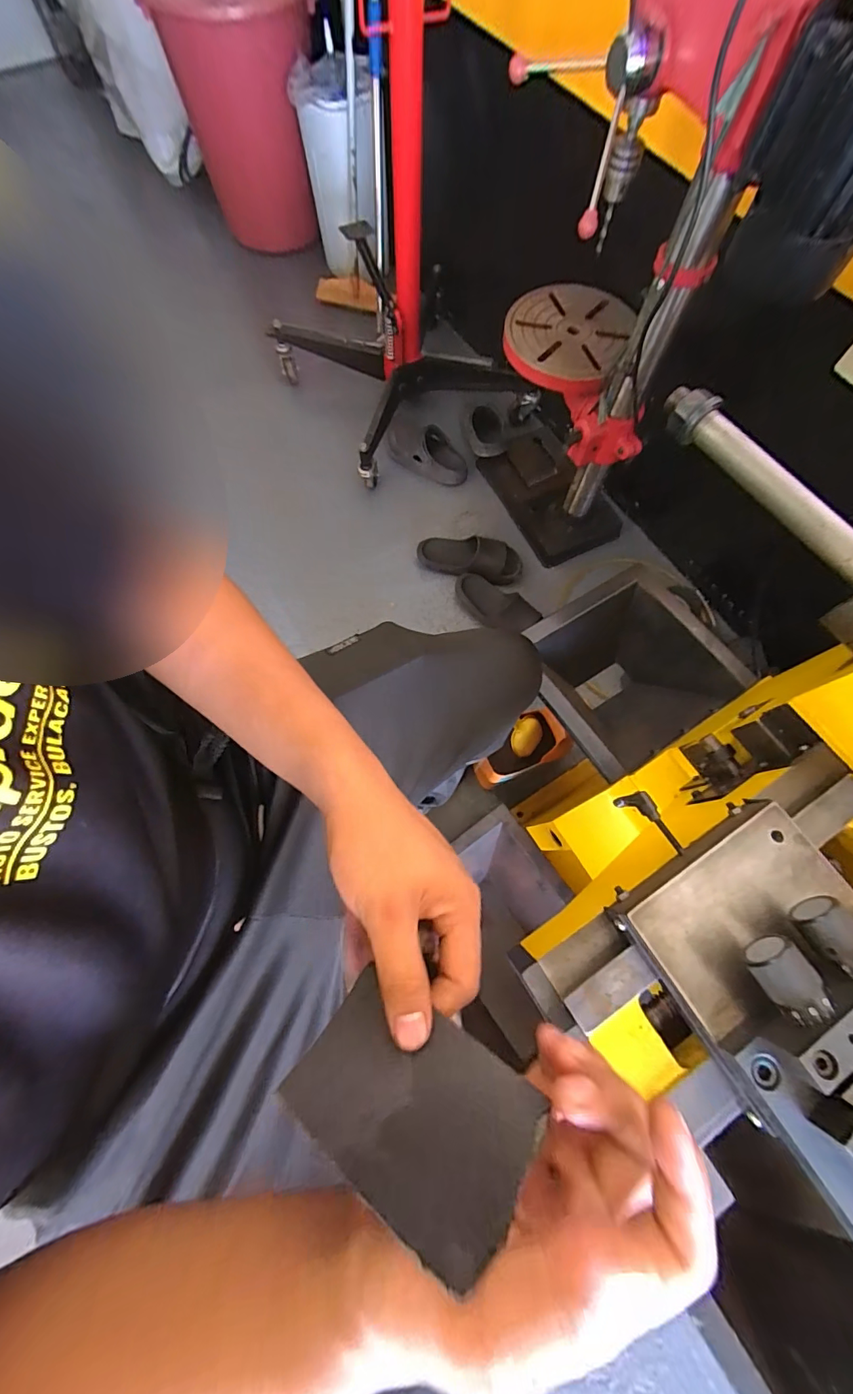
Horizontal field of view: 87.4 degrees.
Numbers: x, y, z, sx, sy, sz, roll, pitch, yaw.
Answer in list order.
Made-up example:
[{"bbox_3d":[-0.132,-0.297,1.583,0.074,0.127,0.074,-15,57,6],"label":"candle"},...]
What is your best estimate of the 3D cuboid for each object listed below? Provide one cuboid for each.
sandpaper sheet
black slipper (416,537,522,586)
[{"bbox_3d":[-0.010,0.178,0.201,0.069,0.116,0.004,-25,111,-45],"label":"sandpaper sheet"},{"bbox_3d":[0.115,-0.362,1.176,0.272,0.080,0.113,16,72,5],"label":"black slipper"}]

